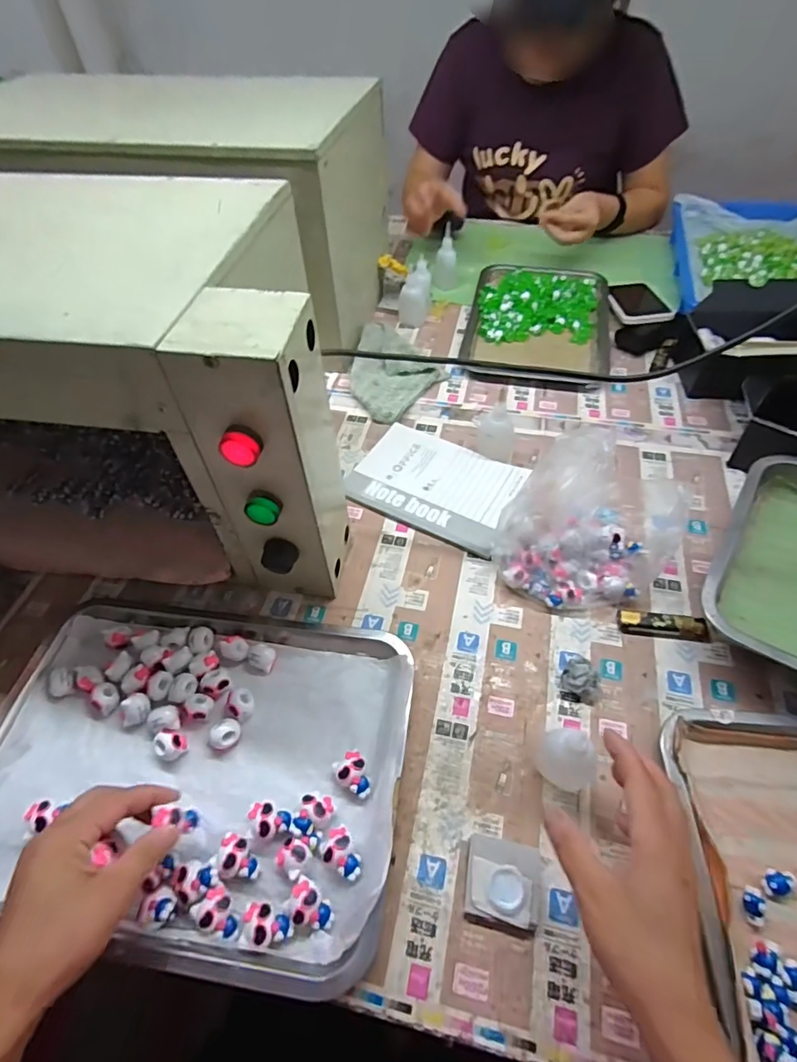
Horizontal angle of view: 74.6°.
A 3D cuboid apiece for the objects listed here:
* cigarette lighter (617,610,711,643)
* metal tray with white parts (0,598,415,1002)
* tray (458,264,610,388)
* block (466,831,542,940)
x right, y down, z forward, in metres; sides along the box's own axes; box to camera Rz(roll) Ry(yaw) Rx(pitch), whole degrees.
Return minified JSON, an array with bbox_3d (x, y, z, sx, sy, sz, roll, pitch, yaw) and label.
[{"bbox_3d":[0.258,0.091,0.505,0.085,0.013,0.020,6,53,7],"label":"cigarette lighter"},{"bbox_3d":[-0.171,0.185,0.438,0.346,0.027,0.268,5,54,7],"label":"metal tray with white parts"},{"bbox_3d":[0.223,-0.341,0.830,0.211,0.032,0.297,10,53,10],"label":"tray"},{"bbox_3d":[0.077,0.257,0.382,0.053,0.013,0.055,10,53,10],"label":"block"}]

